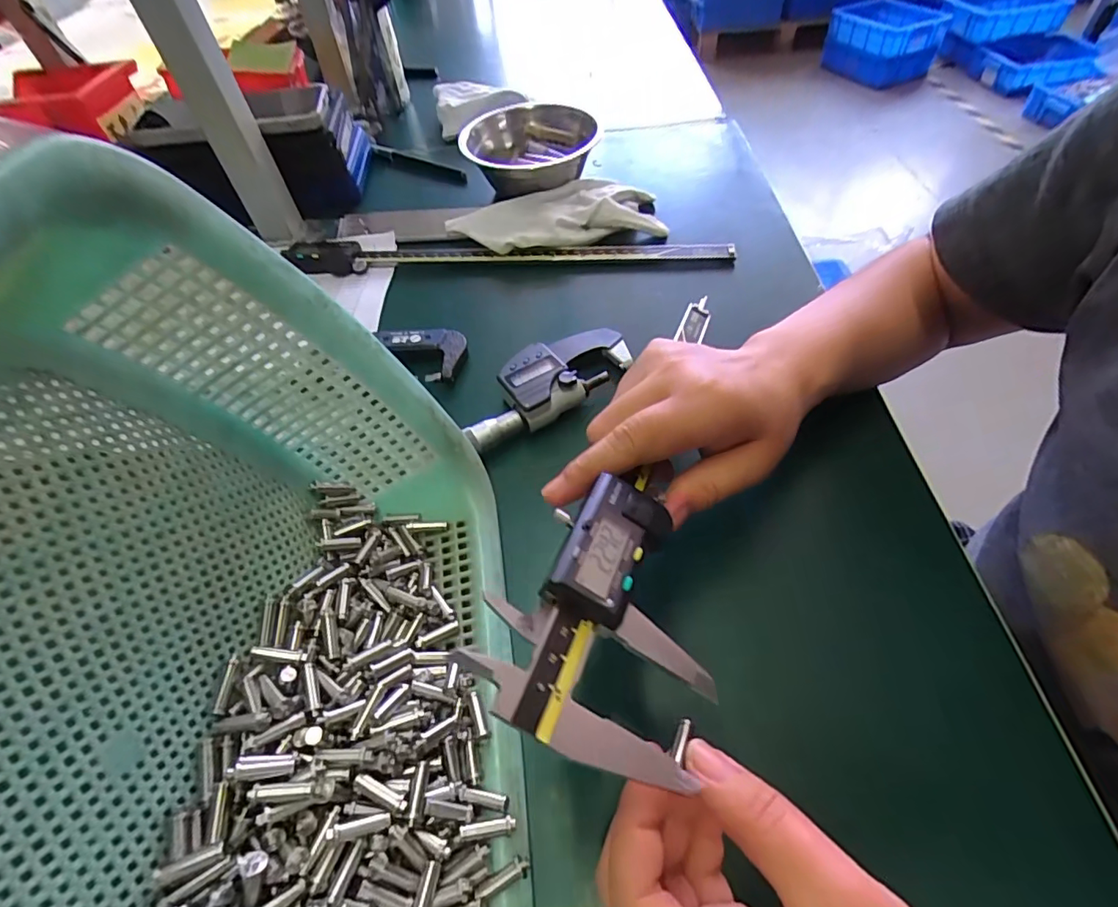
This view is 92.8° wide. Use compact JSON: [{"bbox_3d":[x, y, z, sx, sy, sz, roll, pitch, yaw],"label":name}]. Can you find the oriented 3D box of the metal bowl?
[{"bbox_3d":[-0.024,-0.277,0.499,0.126,0.053,0.127,-2,52,3],"label":"metal bowl"}]

